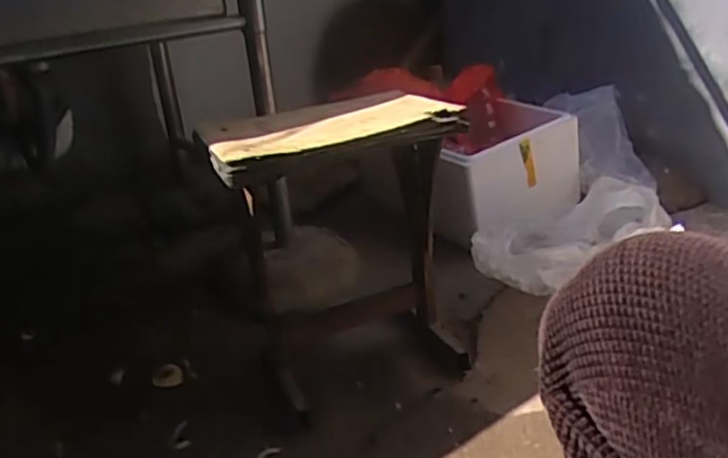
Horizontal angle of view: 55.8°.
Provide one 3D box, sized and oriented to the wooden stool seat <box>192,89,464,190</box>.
[{"bbox_3d":[-0.057,-0.142,0.998,0.342,0.041,0.245,-13,25,-21],"label":"wooden stool seat"}]

